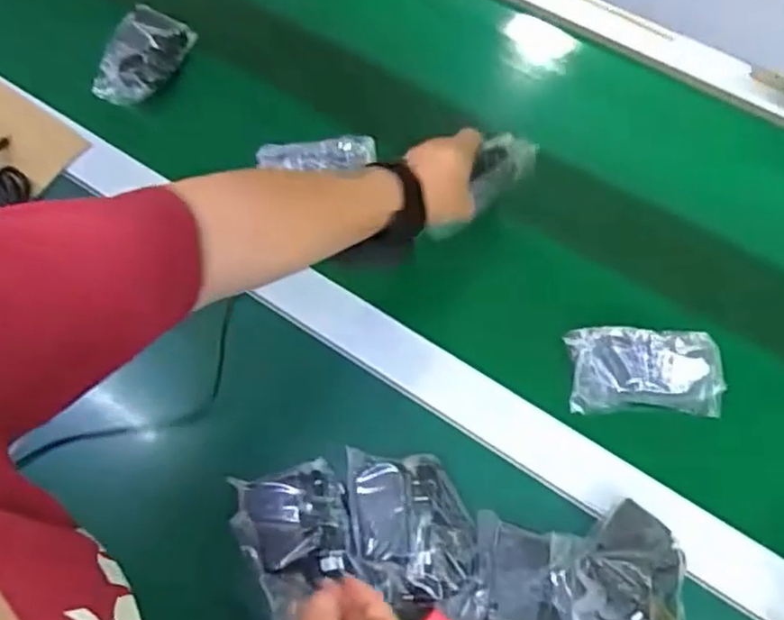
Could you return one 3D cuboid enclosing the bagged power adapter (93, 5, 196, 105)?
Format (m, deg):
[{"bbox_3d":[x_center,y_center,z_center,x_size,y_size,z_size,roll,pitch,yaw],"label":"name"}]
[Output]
[{"bbox_3d":[-0.275,-0.278,0.771,0.084,0.041,0.110,18,68,10],"label":"bagged power adapter"}]

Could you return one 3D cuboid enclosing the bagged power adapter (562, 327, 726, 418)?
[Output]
[{"bbox_3d":[0.218,0.051,0.606,0.125,0.031,0.070,2,66,3],"label":"bagged power adapter"}]

